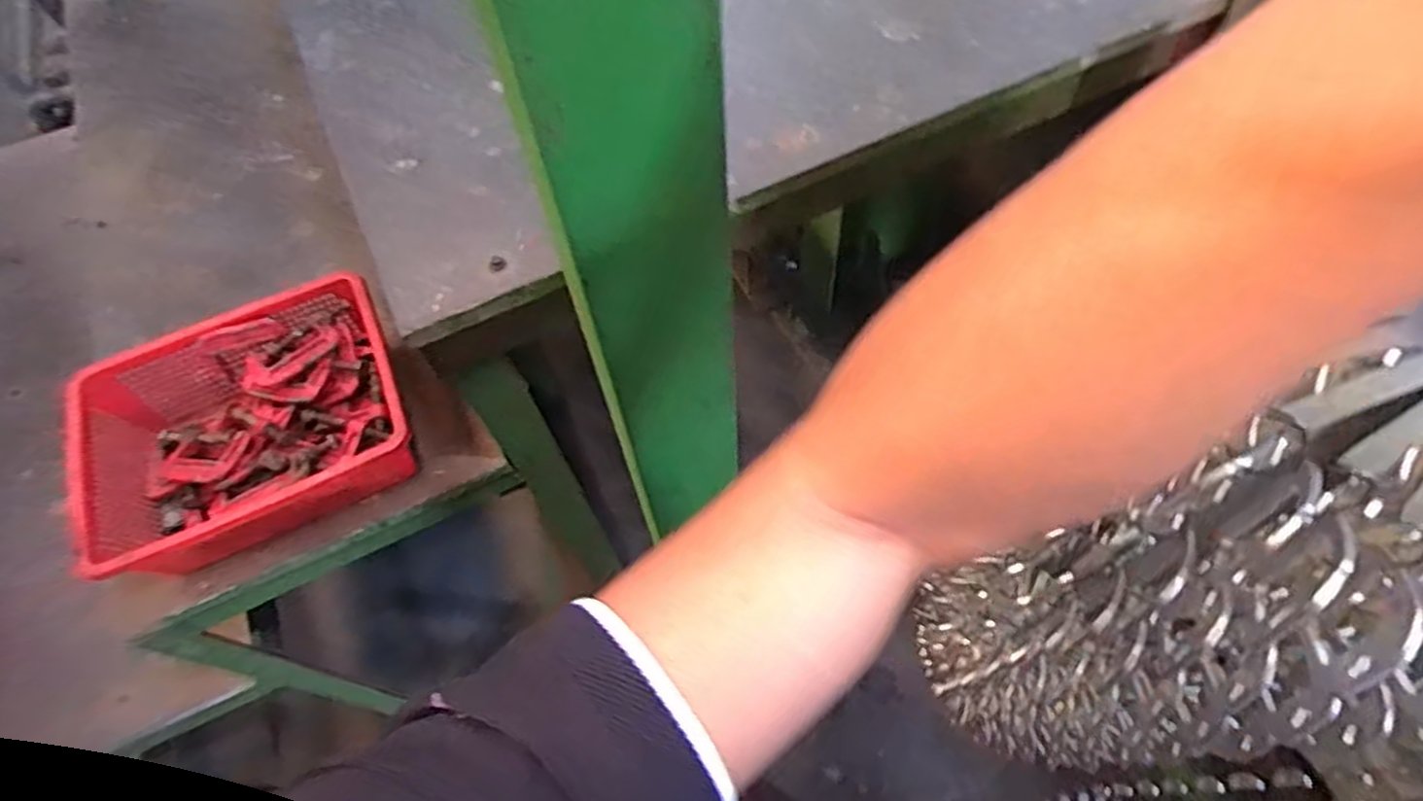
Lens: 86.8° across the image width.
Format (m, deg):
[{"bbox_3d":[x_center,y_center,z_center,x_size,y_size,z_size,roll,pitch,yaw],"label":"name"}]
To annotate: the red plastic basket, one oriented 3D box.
[{"bbox_3d":[-0.467,0.032,0.743,0.310,0.089,0.220,-24,62,-10],"label":"red plastic basket"}]

